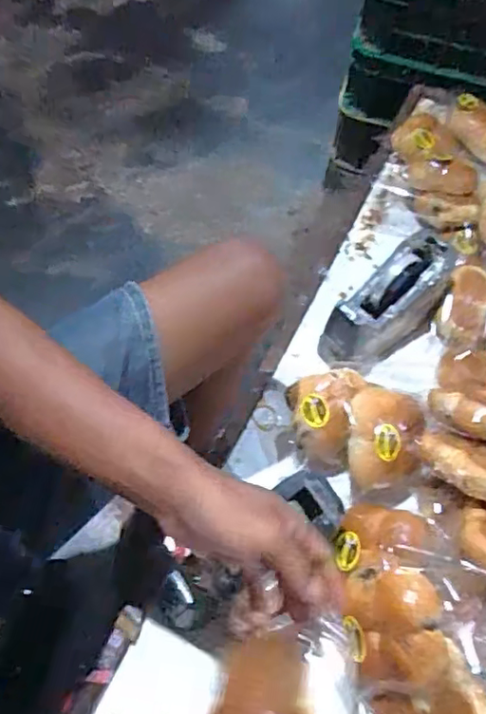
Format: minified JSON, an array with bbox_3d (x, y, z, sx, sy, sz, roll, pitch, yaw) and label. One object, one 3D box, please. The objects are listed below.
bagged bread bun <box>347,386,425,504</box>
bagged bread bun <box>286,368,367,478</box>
[{"bbox_3d":[0.162,0.097,0.668,0.088,0.059,0.114,0,61,-4],"label":"bagged bread bun"},{"bbox_3d":[0.095,0.069,0.705,0.086,0.093,0.114,10,61,2],"label":"bagged bread bun"}]

